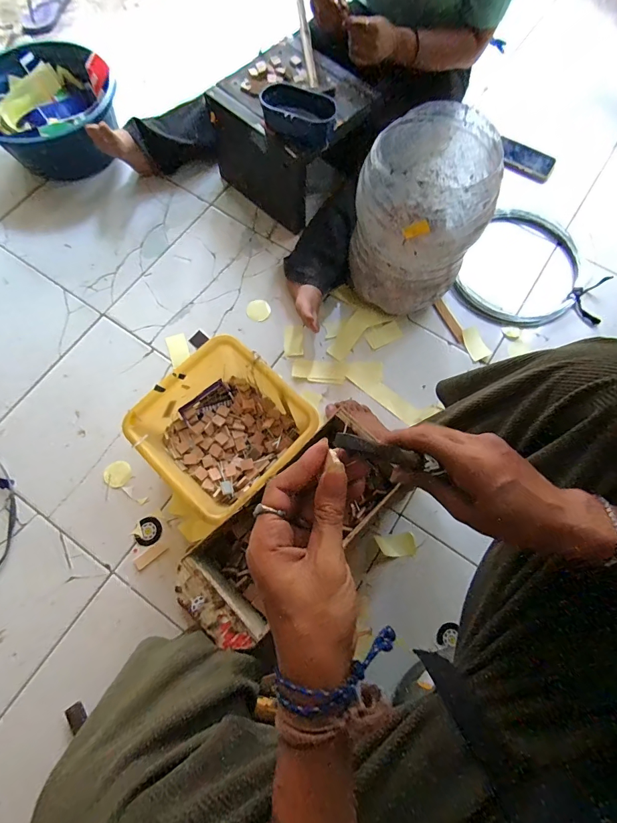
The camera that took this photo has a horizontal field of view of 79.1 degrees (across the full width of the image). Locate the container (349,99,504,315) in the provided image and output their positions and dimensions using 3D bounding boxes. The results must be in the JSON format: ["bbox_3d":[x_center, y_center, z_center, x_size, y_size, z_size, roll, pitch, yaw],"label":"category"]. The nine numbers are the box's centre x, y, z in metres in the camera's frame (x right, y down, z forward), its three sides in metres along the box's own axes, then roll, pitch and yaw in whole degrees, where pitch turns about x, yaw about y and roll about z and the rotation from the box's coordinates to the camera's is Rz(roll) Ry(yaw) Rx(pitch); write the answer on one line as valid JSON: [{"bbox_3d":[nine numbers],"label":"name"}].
[{"bbox_3d":[0.213,-0.369,0.732,0.224,0.292,0.226,0,73,-1],"label":"container"}]

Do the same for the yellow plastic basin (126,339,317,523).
[{"bbox_3d":[-0.171,0.039,0.735,0.261,0.128,0.289,44,77,11],"label":"yellow plastic basin"}]

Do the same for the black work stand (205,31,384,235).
[{"bbox_3d":[-0.037,-0.655,0.890,0.284,0.240,0.259,40,76,10],"label":"black work stand"}]

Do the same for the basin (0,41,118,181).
[{"bbox_3d":[-0.668,-0.784,0.971,0.354,0.161,0.290,-19,74,-8],"label":"basin"}]

